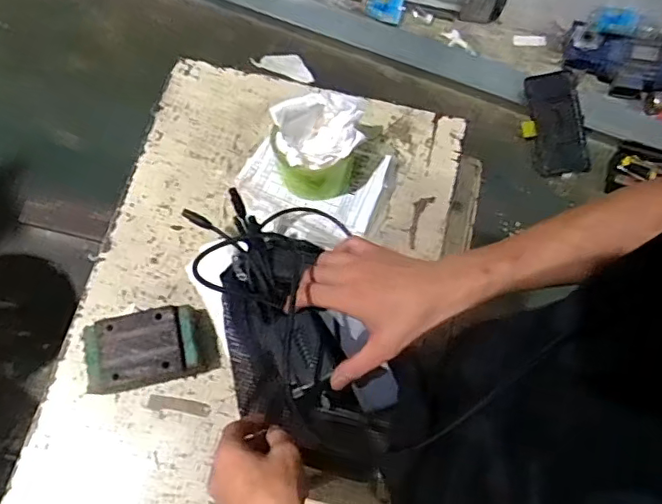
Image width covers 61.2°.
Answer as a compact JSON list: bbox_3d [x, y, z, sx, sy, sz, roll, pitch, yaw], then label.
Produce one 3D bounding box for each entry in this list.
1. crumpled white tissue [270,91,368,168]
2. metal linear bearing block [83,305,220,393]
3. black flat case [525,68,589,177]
[{"bbox_3d":[-0.011,-0.133,0.598,0.103,0.054,0.073,-16,73,-7],"label":"crumpled white tissue"},{"bbox_3d":[-0.189,0.102,0.585,0.120,0.050,0.072,-14,73,-6],"label":"metal linear bearing block"},{"bbox_3d":[0.664,-0.378,1.639,0.168,0.044,0.307,-10,91,-5],"label":"black flat case"}]

